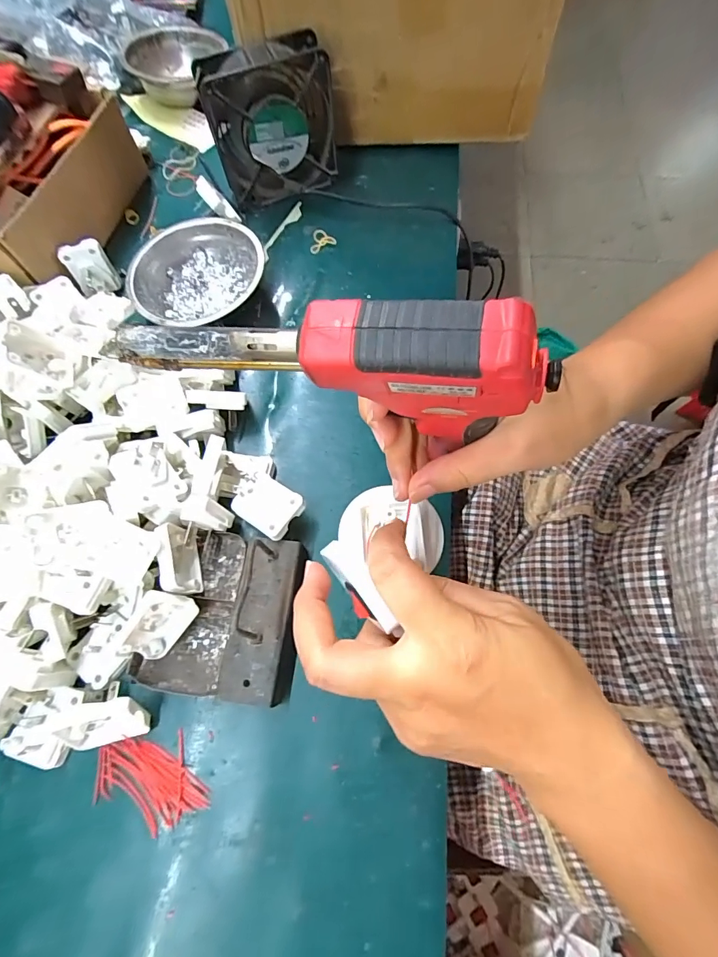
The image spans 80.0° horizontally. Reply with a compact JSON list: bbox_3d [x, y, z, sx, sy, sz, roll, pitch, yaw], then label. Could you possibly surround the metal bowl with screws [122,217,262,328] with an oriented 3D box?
[{"bbox_3d":[-0.153,-0.189,0.413,0.123,0.038,0.125,5,69,3],"label":"metal bowl with screws"}]

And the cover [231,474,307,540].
[{"bbox_3d":[-0.068,0.020,0.324,0.046,0.009,0.038,32,73,13],"label":"cover"}]

